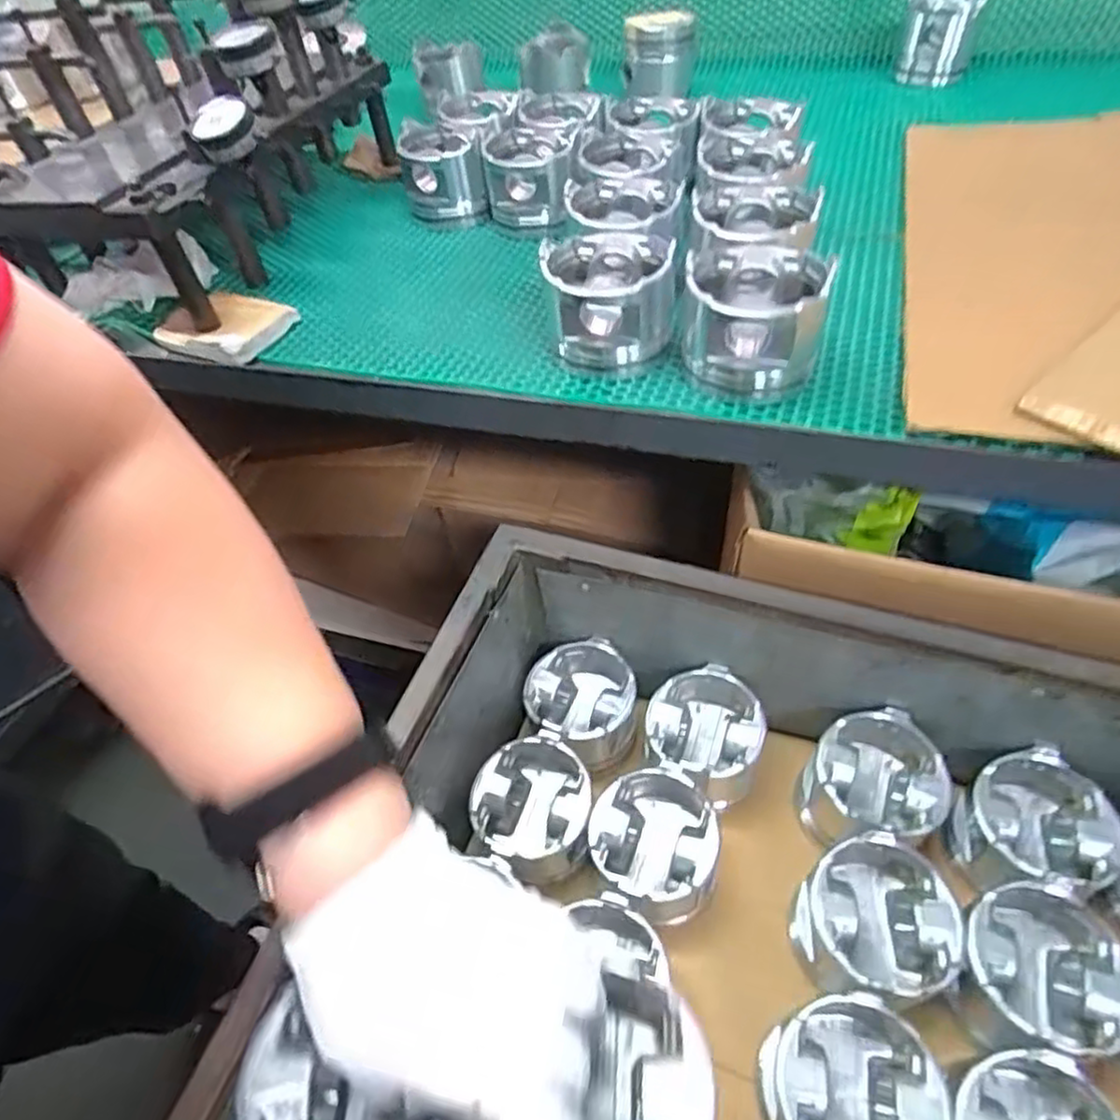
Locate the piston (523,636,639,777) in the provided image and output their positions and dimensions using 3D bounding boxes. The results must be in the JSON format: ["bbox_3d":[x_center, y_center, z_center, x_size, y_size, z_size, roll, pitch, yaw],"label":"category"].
[{"bbox_3d":[0.021,0.142,0.657,0.101,0.075,0.105,-7,49,1],"label":"piston"}]

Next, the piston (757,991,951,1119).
[{"bbox_3d":[0.185,0.339,0.443,0.099,0.065,0.097,-3,49,4],"label":"piston"}]

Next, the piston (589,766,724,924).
[{"bbox_3d":[0.075,0.237,0.563,0.100,0.082,0.109,9,51,14],"label":"piston"}]

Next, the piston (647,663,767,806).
[{"bbox_3d":[0.126,0.161,0.619,0.095,0.083,0.109,9,51,14],"label":"piston"}]

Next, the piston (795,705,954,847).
[{"bbox_3d":[0.256,0.192,0.578,0.121,0.084,0.099,-34,54,-21],"label":"piston"}]

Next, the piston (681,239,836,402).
[{"bbox_3d":[0.146,-0.186,0.531,0.103,0.072,0.113,8,51,13],"label":"piston"}]

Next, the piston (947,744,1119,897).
[{"bbox_3d":[0.372,0.210,0.548,0.104,0.076,0.098,-3,49,4],"label":"piston"}]

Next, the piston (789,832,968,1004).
[{"bbox_3d":[0.229,0.266,0.510,0.101,0.082,0.101,-3,49,4],"label":"piston"}]

